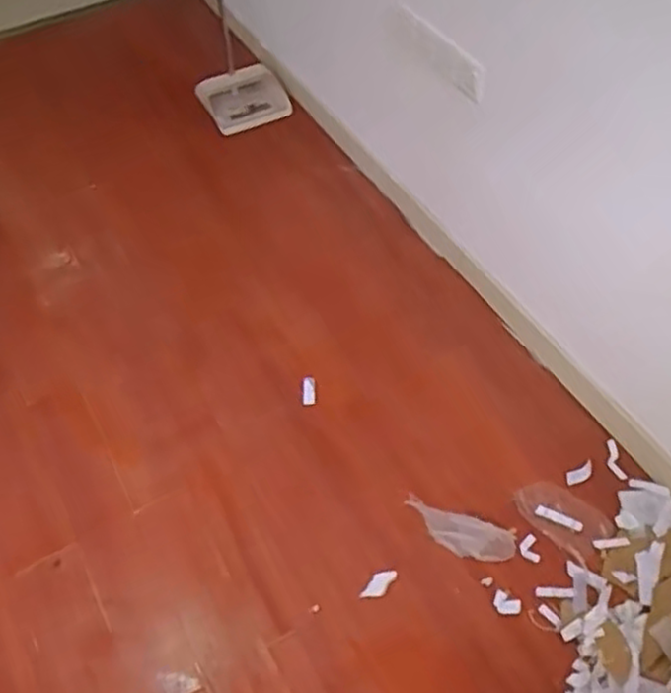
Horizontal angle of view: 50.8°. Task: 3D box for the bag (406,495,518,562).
[{"bbox_3d":[0.258,0.385,1.490,0.243,0.038,0.094,18,57,15],"label":"bag"}]

